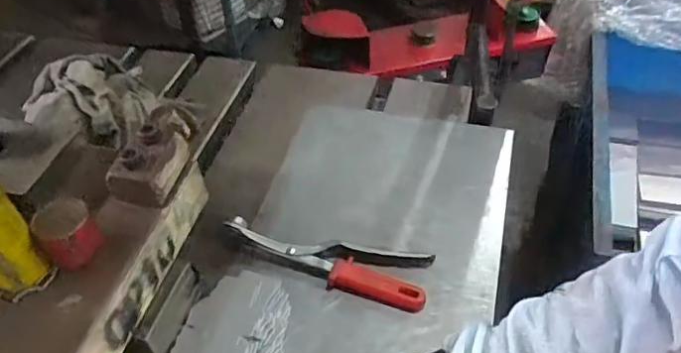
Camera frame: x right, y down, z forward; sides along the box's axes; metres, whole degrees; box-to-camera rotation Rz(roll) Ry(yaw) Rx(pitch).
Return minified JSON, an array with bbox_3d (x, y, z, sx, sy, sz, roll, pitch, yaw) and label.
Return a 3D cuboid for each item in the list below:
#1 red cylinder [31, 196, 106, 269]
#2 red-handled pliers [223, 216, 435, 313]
[{"bbox_3d":[-0.196,0.041,0.409,0.036,0.039,0.034,-3,46,3],"label":"red cylinder"},{"bbox_3d":[-0.015,0.083,0.549,0.198,0.026,0.054,7,47,12],"label":"red-handled pliers"}]

